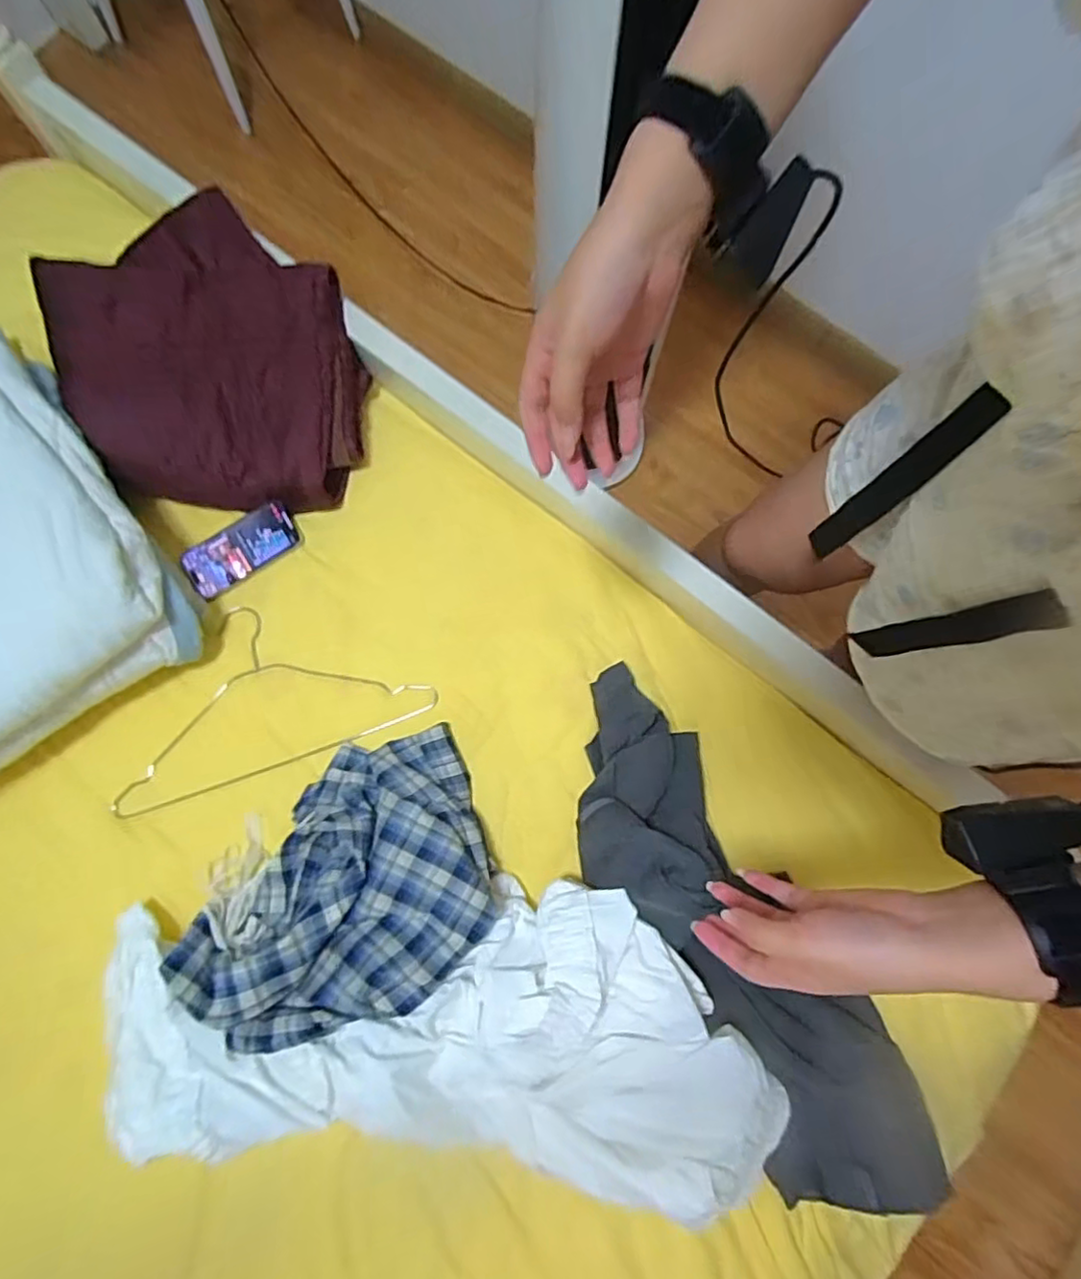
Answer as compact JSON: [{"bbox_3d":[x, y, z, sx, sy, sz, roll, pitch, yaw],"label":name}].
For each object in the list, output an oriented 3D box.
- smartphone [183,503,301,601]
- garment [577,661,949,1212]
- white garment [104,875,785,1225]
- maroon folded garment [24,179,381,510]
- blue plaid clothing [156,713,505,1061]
[{"bbox_3d":[-0.371,-0.113,0.790,0.144,0.013,0.068,-29,80,-6],"label":"smartphone"},{"bbox_3d":[0.203,0.309,0.663,0.190,0.101,0.605,-31,80,-7],"label":"garment"},{"bbox_3d":[-0.114,0.379,0.624,0.653,0.076,0.268,4,78,0],"label":"white garment"},{"bbox_3d":[-0.401,-0.351,0.791,0.334,0.080,0.423,-19,92,-8],"label":"maroon folded garment"},{"bbox_3d":[-0.214,0.251,0.671,0.313,0.091,0.262,-13,79,-3],"label":"blue plaid clothing"}]

